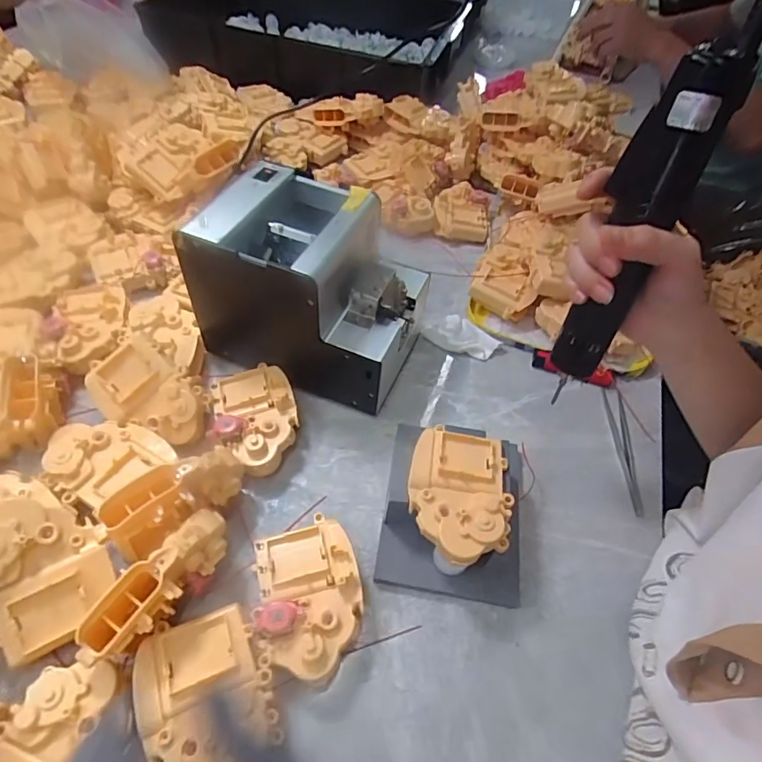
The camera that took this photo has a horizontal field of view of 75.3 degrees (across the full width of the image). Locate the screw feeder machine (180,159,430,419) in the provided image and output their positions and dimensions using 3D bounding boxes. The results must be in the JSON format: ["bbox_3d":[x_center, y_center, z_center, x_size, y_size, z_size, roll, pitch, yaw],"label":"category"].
[{"bbox_3d":[-0.060,-0.081,0.452,0.185,0.147,0.134,21,53,11],"label":"screw feeder machine"}]

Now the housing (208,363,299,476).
[{"bbox_3d":[-0.108,0.033,0.427,0.072,0.040,0.107,-6,52,-10],"label":"housing"}]

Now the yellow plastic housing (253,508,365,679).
[{"bbox_3d":[-0.051,0.150,0.341,0.074,0.039,0.100,-15,54,-16],"label":"yellow plastic housing"}]

